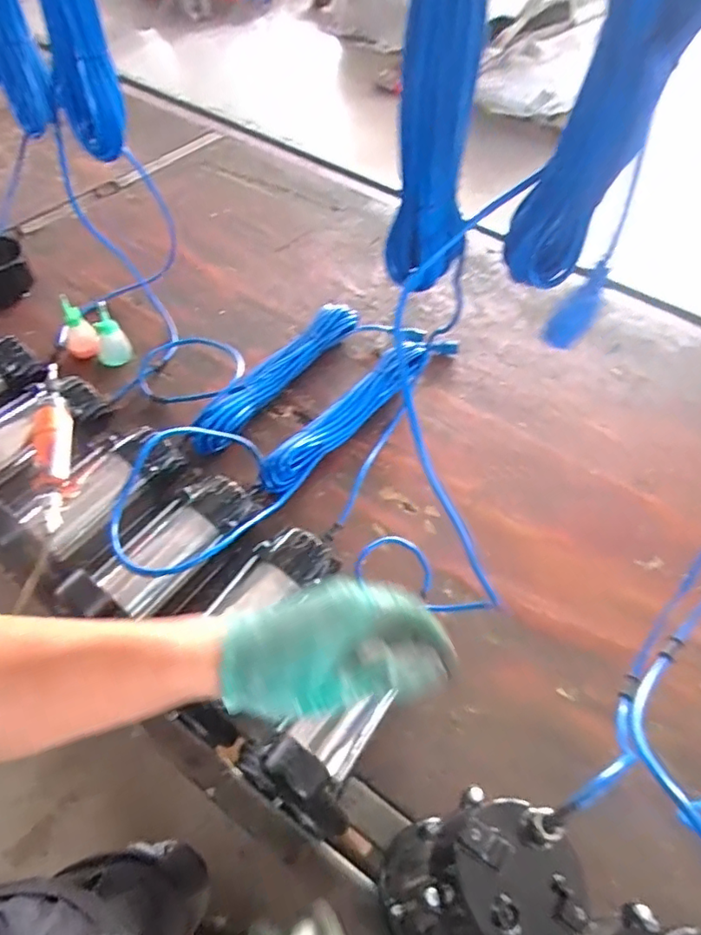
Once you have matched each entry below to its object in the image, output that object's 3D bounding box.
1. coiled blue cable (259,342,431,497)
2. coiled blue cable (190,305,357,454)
[{"bbox_3d":[0.002,-0.077,0.846,0.060,0.061,0.358,36,60,19],"label":"coiled blue cable"},{"bbox_3d":[-0.115,-0.146,0.883,0.059,0.076,0.364,31,58,17],"label":"coiled blue cable"}]

